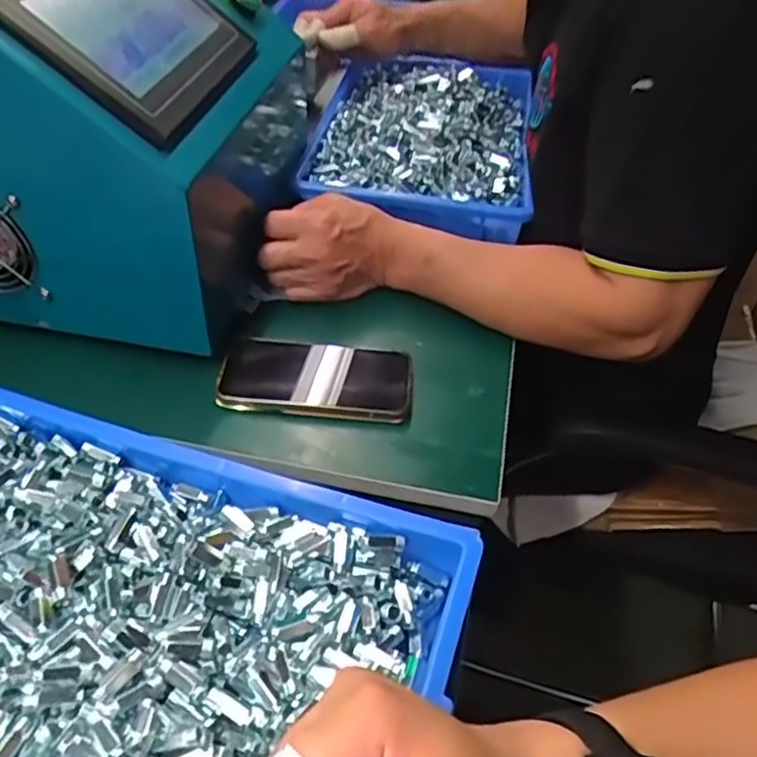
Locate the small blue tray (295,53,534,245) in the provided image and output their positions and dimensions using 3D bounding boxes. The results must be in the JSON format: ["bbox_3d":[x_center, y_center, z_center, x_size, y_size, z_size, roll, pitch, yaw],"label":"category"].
[{"bbox_3d":[0.057,-0.296,0.804,0.246,0.051,0.369,8,44,4],"label":"small blue tray"}]

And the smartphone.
[{"bbox_3d":[-0.050,-0.001,0.567,0.151,0.013,0.075,6,44,1],"label":"smartphone"}]

